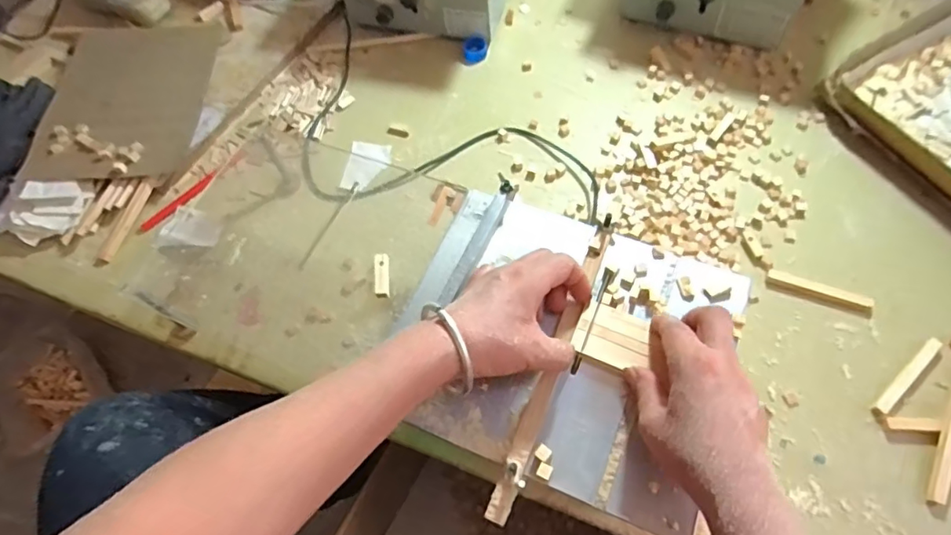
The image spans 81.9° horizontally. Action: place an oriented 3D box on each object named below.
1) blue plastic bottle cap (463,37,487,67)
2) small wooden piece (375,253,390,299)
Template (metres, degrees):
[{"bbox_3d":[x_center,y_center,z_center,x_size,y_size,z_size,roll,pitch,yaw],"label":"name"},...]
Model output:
[{"bbox_3d":[-0.001,-0.302,0.764,0.031,0.020,0.034,-1,62,2],"label":"blue plastic bottle cap"},{"bbox_3d":[-0.084,0.007,0.494,0.012,0.010,0.043,-5,61,3],"label":"small wooden piece"}]

